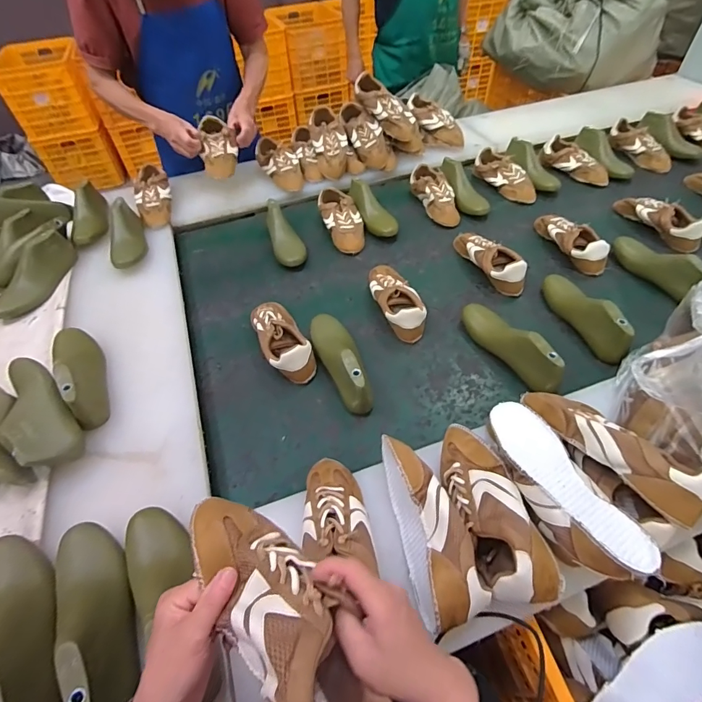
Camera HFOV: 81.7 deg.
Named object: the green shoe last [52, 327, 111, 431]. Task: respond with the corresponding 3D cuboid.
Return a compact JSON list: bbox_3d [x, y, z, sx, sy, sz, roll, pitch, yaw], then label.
[{"bbox_3d":[-0.475,0.024,0.709,0.074,0.068,0.237,-33,56,-21],"label":"green shoe last"}]

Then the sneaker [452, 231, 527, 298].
[{"bbox_3d":[0.314,-0.219,0.952,0.075,0.075,0.236,-20,50,-14],"label":"sneaker"}]

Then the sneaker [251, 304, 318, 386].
[{"bbox_3d":[-0.139,-0.025,0.813,0.088,0.071,0.200,-19,50,-13],"label":"sneaker"}]

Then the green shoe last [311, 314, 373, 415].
[{"bbox_3d":[-0.014,0.008,0.765,0.081,0.083,0.228,-17,50,-12],"label":"green shoe last"}]

